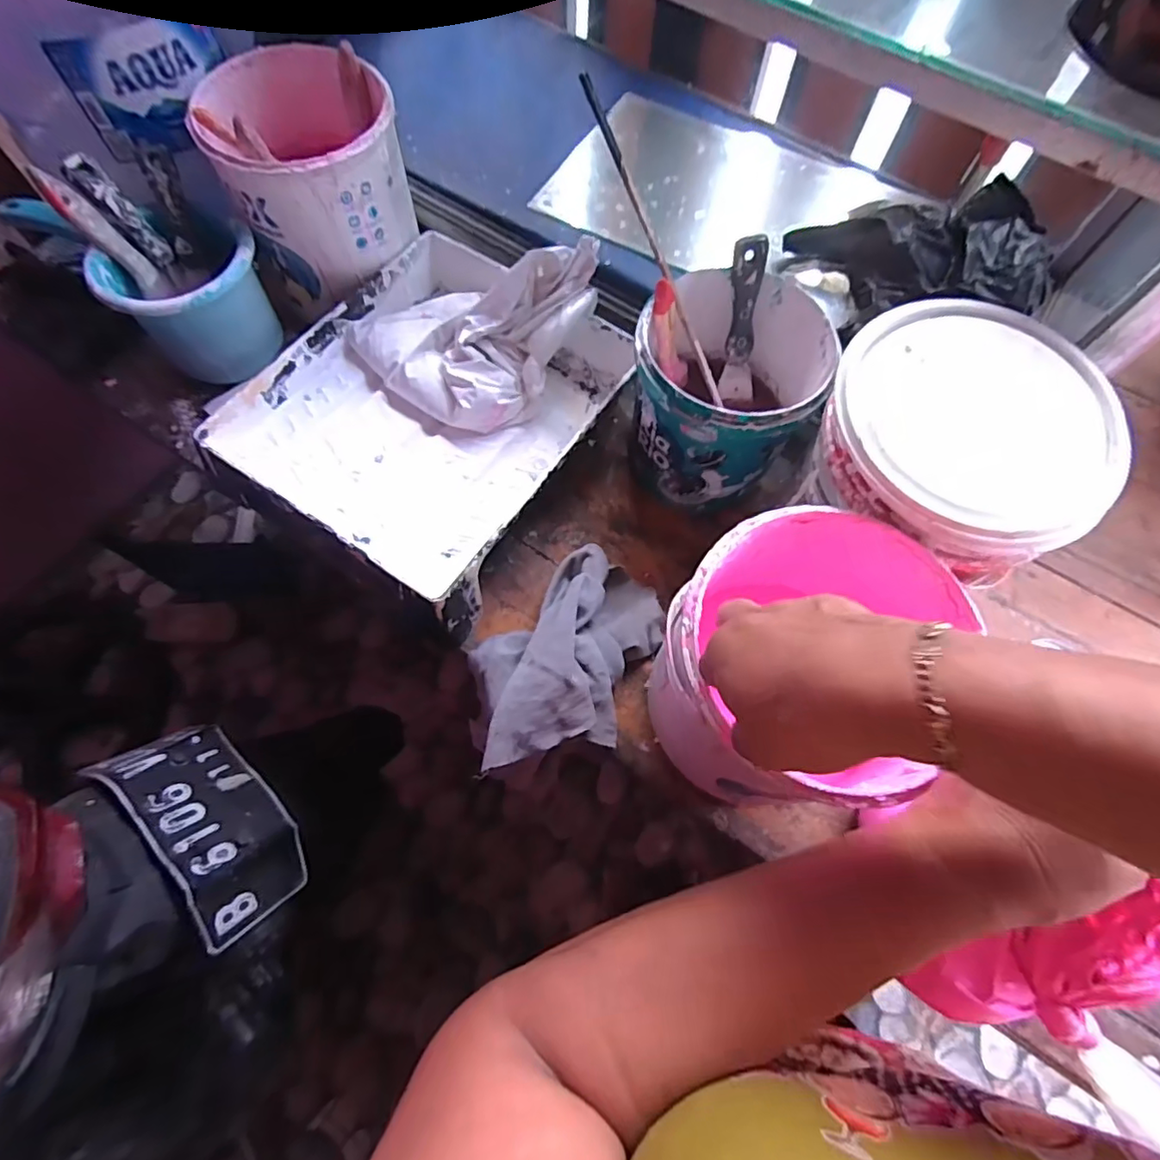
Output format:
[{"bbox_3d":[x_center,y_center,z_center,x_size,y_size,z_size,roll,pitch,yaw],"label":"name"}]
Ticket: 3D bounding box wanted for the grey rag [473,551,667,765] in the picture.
[{"bbox_3d":[-0.012,0.071,0.497,0.198,0.060,0.142,-41,75,-16],"label":"grey rag"}]

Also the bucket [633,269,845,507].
[{"bbox_3d":[0.128,-0.170,0.544,0.154,0.160,0.156,1,68,-2],"label":"bucket"}]

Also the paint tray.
[{"bbox_3d":[-0.148,-0.168,0.589,0.290,0.065,0.344,29,70,9],"label":"paint tray"}]

